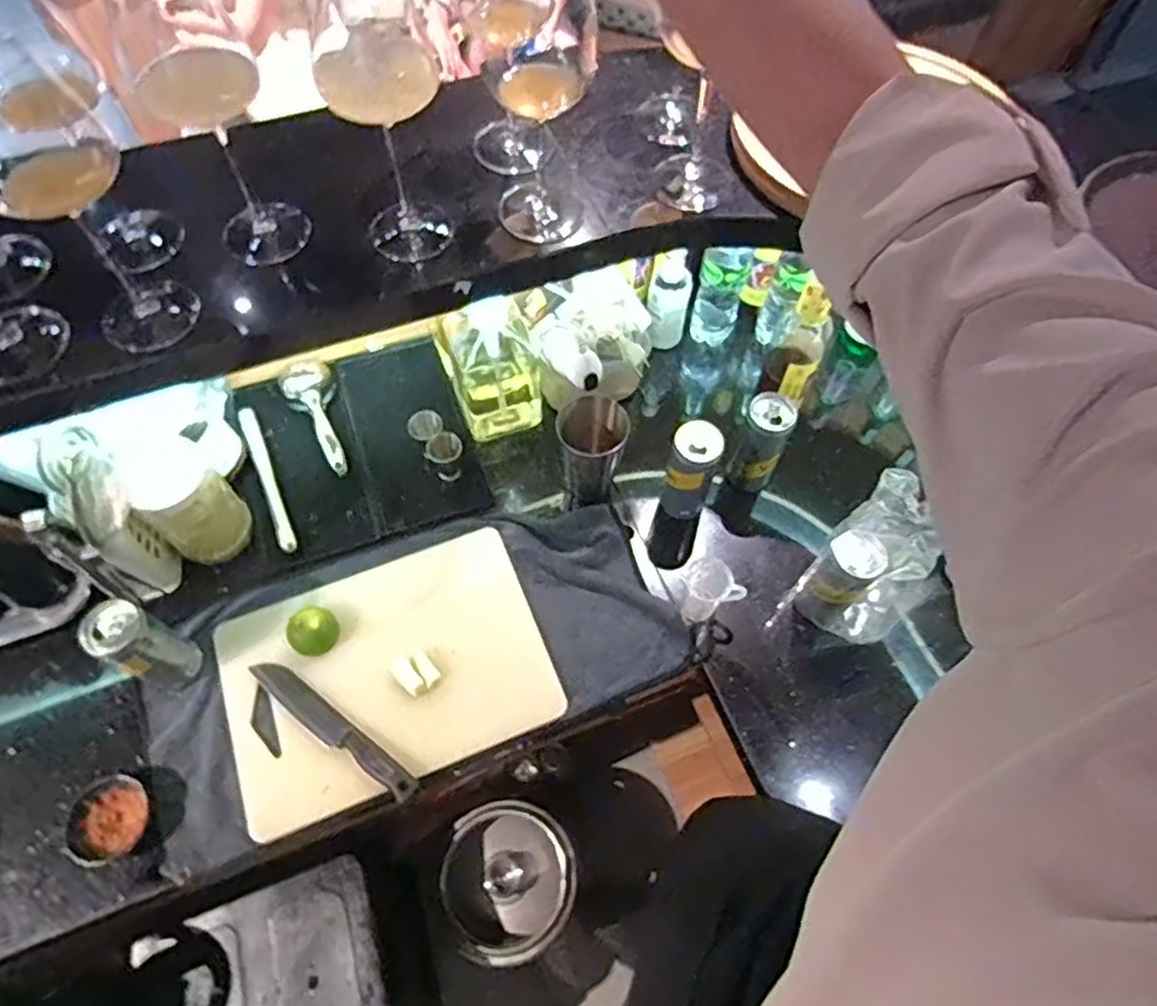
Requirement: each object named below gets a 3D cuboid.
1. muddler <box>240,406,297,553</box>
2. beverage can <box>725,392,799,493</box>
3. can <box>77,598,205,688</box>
[{"bbox_3d":[-0.400,-0.035,0.896,0.021,0.015,0.232,-23,65,-13],"label":"muddler"},{"bbox_3d":[0.225,-0.074,0.864,0.054,0.149,0.060,23,64,11],"label":"beverage can"},{"bbox_3d":[-0.450,0.150,0.725,0.060,0.124,0.058,28,65,13],"label":"can"}]

